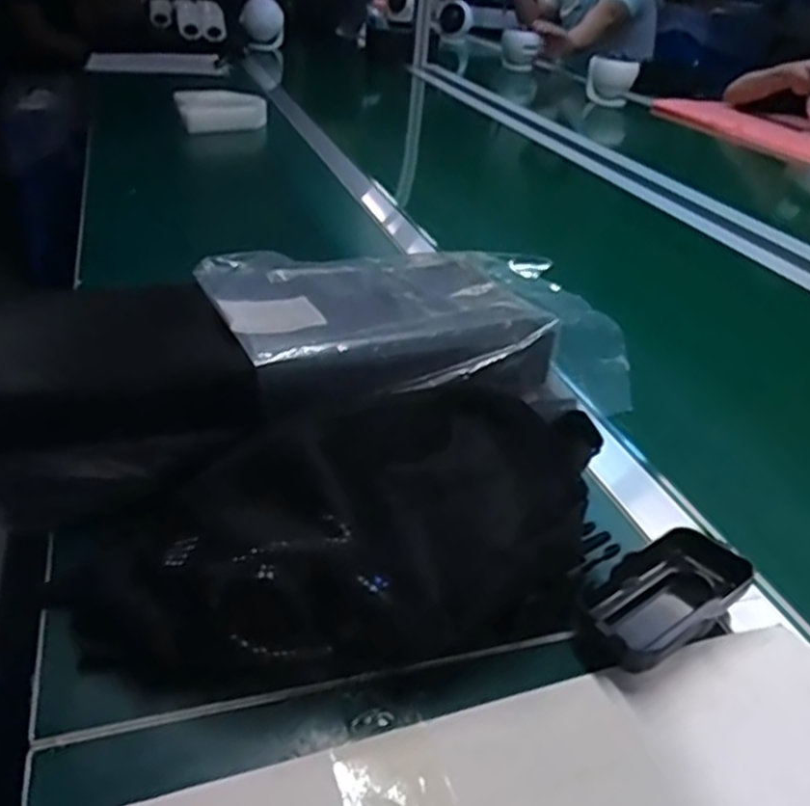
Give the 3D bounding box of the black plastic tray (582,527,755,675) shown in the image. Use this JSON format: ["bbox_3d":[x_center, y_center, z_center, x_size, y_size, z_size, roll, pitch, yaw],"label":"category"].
[{"bbox_3d":[0.141,0.107,0.418,0.112,0.024,0.053,-21,41,-35],"label":"black plastic tray"}]

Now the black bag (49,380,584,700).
[{"bbox_3d":[-0.022,0.066,0.409,0.298,0.075,0.132,-9,35,-21],"label":"black bag"}]

